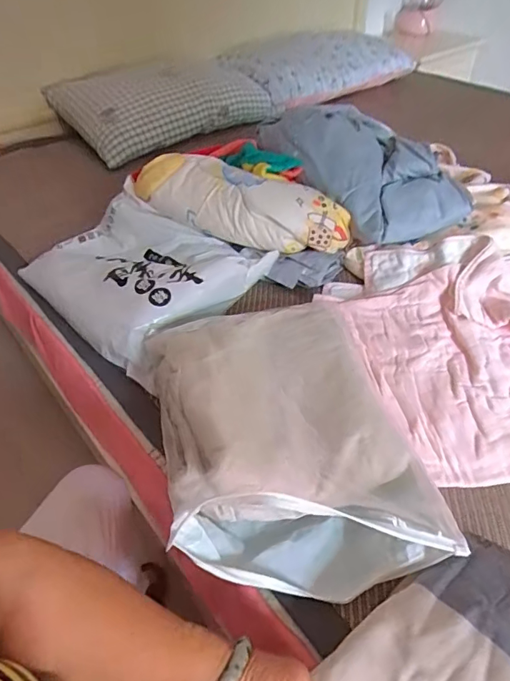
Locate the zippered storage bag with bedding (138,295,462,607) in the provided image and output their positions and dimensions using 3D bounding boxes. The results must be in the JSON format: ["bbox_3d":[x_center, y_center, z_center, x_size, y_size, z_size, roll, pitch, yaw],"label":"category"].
[{"bbox_3d":[0.026,0.079,0.543,0.270,0.161,0.386,-9,45,-8],"label":"zippered storage bag with bedding"}]

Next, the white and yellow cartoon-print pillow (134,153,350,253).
[{"bbox_3d":[-0.025,-0.242,0.811,0.374,0.132,0.098,8,45,10],"label":"white and yellow cartoon-print pillow"}]

